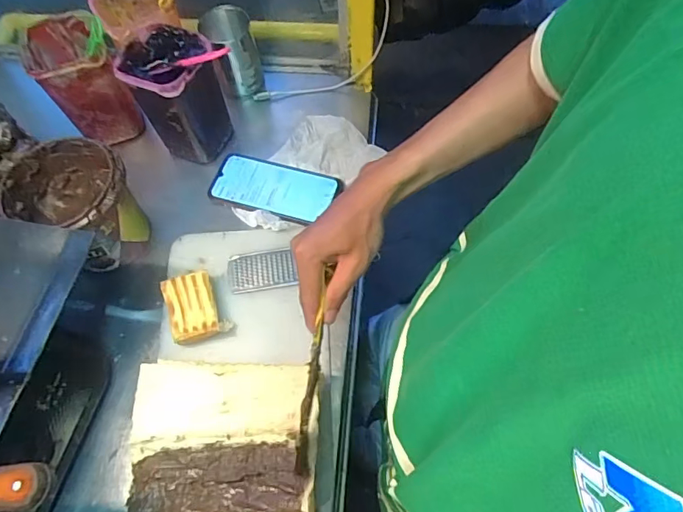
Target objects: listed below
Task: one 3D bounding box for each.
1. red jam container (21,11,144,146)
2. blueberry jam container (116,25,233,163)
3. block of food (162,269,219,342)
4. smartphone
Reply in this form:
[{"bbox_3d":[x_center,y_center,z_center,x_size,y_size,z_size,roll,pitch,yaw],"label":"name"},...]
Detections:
[{"bbox_3d":[-0.348,-0.239,0.655,0.091,0.144,0.108,-32,69,-12],"label":"red jam container"},{"bbox_3d":[-0.213,-0.215,0.637,0.108,0.153,0.097,20,68,10],"label":"blueberry jam container"},{"bbox_3d":[-0.171,0.064,0.562,0.051,0.040,0.078,-18,67,-7],"label":"block of food"},{"bbox_3d":[-0.091,-0.091,0.652,0.164,0.009,0.081,14,67,8],"label":"smartphone"}]

